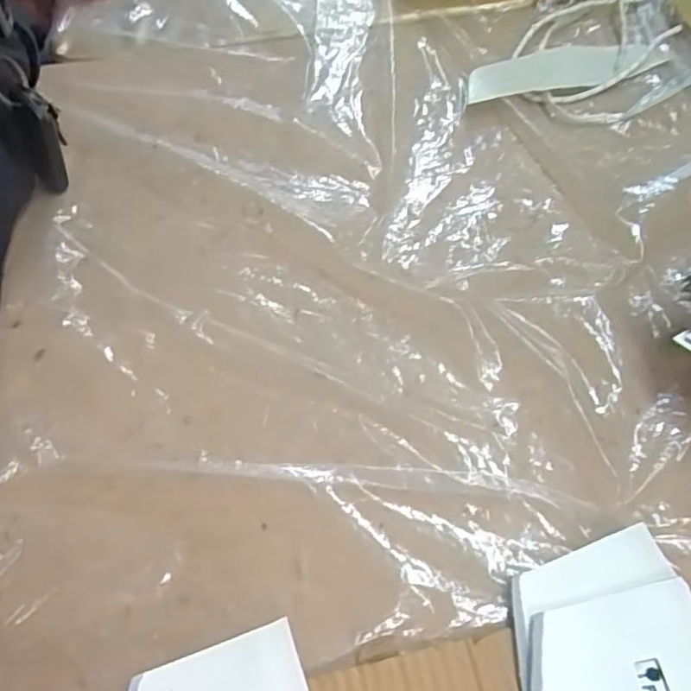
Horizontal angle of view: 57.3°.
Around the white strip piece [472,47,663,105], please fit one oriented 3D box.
[{"bbox_3d":[0.170,-0.218,0.500,0.158,0.011,0.045,-13,59,-6],"label":"white strip piece"}]

